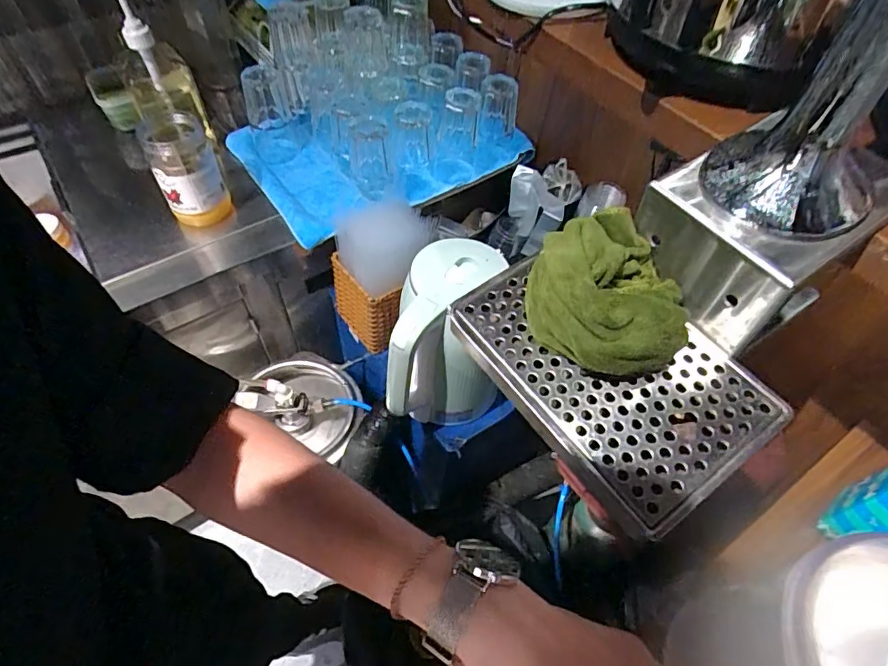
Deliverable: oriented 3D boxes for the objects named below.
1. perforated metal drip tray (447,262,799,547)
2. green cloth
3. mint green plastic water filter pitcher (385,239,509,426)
[{"bbox_3d":[0.133,0.027,0.418,0.158,0.028,0.235,-28,59,-22],"label":"perforated metal drip tray"},{"bbox_3d":[0.126,-0.031,0.412,0.111,0.064,0.130,-13,55,-12],"label":"green cloth"},{"bbox_3d":[0.004,0.024,0.719,0.129,0.250,0.191,11,53,6],"label":"mint green plastic water filter pitcher"}]

